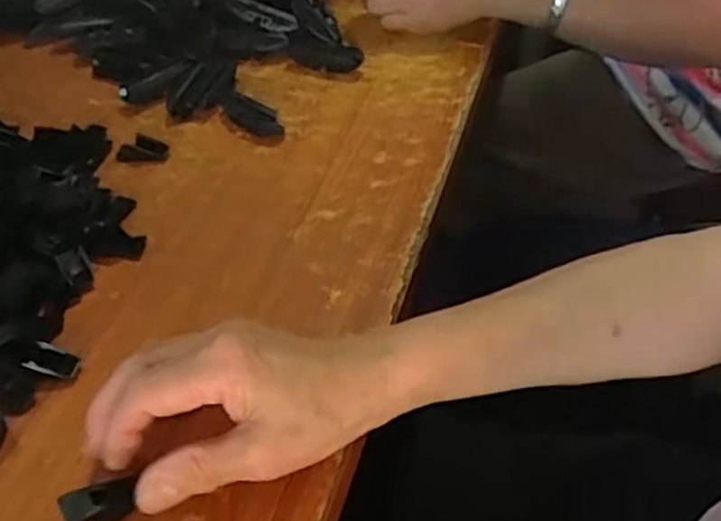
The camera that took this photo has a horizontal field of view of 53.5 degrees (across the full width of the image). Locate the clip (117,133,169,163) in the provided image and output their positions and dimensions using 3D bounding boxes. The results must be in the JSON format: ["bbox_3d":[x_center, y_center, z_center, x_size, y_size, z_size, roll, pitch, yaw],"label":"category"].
[{"bbox_3d":[-0.172,-0.087,0.559,0.043,0.012,0.024,6,46,11],"label":"clip"}]

